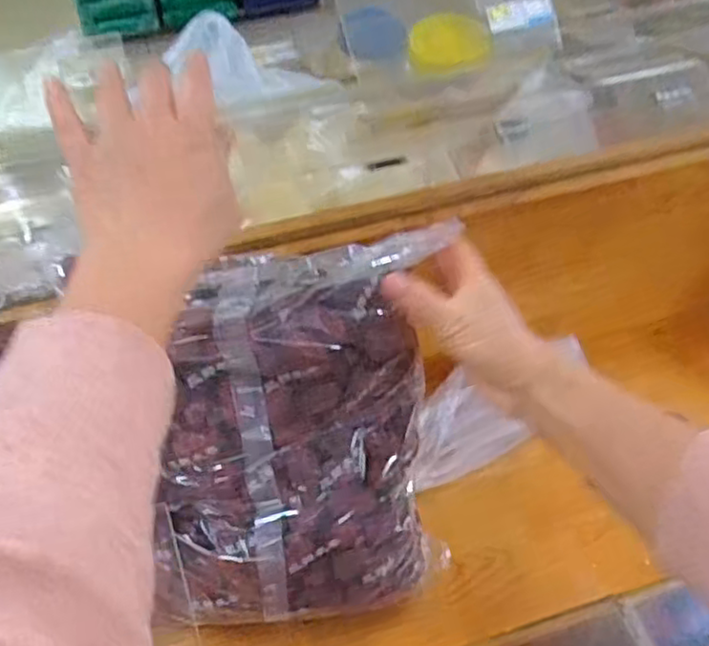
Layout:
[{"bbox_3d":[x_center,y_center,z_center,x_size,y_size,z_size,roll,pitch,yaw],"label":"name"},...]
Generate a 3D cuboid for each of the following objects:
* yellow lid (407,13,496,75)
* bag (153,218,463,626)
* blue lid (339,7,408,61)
[{"bbox_3d":[0.133,-0.394,0.942,0.114,0.074,0.010,-1,16,21],"label":"yellow lid"},{"bbox_3d":[-0.040,0.085,0.471,0.207,0.265,0.081,-6,16,-16],"label":"bag"},{"bbox_3d":[0.029,-0.448,1.044,0.104,0.009,0.101,-1,71,13],"label":"blue lid"}]

